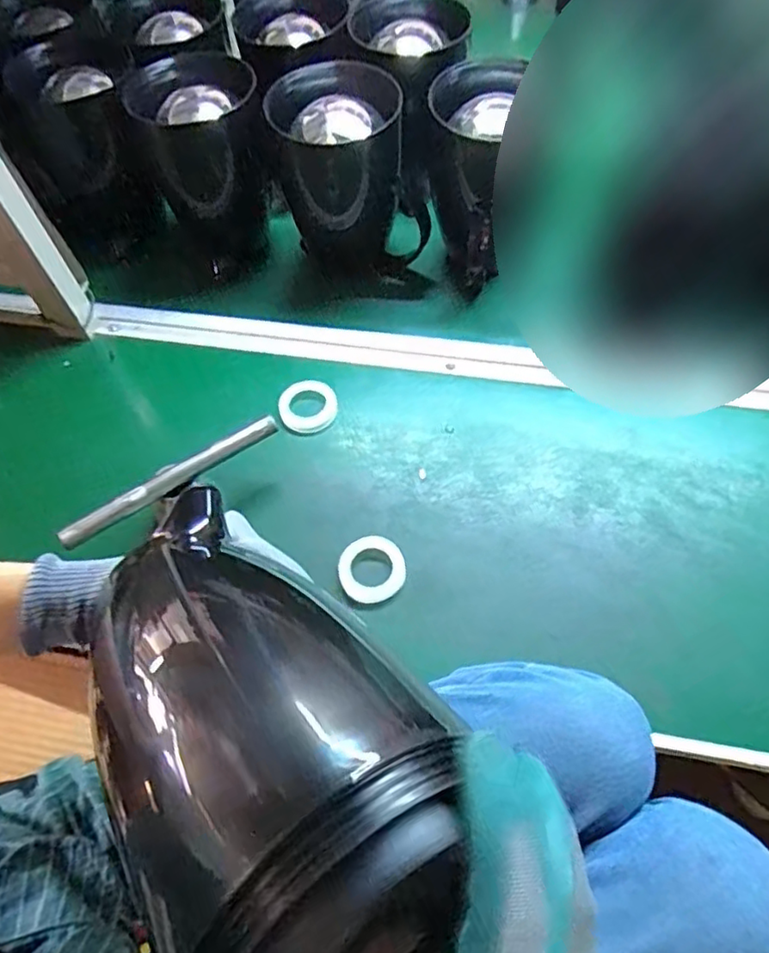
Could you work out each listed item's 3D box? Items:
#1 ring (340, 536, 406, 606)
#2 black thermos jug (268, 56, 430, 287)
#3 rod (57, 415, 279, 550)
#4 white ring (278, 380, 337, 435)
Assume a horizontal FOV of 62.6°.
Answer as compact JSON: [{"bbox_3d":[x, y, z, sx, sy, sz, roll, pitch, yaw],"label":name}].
[{"bbox_3d":[-0.010,0.082,0.556,0.057,0.011,0.056,-1,60,2],"label":"ring"},{"bbox_3d":[-0.035,-0.317,0.678,0.146,0.189,0.132,-11,60,-4],"label":"black thermos jug"},{"bbox_3d":[-0.183,0.002,0.545,0.198,0.020,0.014,-31,63,-15],"label":"rod"},{"bbox_3d":[-0.078,-0.072,0.641,0.057,0.009,0.059,-1,60,2],"label":"white ring"}]

